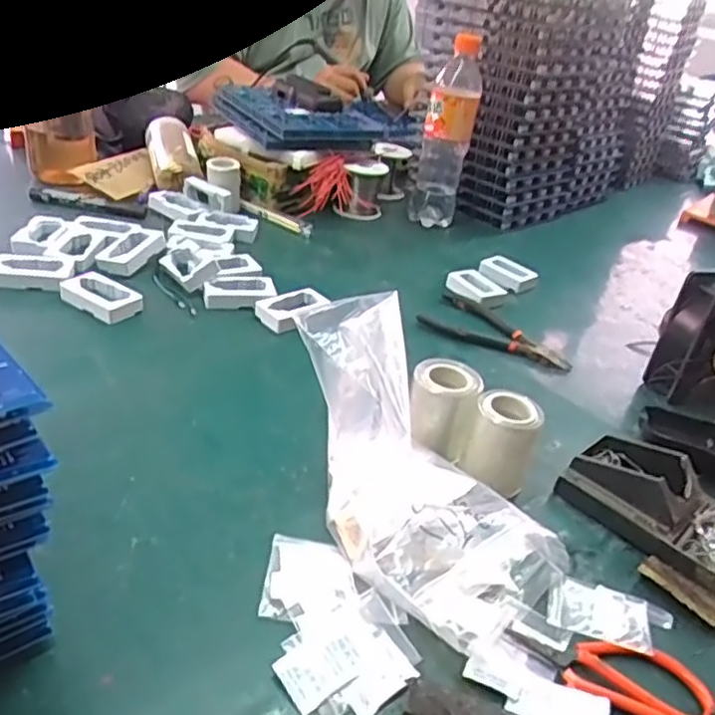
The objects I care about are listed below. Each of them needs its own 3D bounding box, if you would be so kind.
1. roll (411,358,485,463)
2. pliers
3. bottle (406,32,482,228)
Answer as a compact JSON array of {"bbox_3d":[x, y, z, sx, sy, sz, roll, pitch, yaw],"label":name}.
[{"bbox_3d":[0.066,0.037,0.527,0.049,0.060,0.049,7,32,-4],"label":"roll"},{"bbox_3d":[0.133,-0.027,0.700,0.084,0.014,0.163,-23,44,-40],"label":"pliers"},{"bbox_3d":[0.118,-0.288,0.921,0.064,0.234,0.053,12,32,4],"label":"bottle"}]

